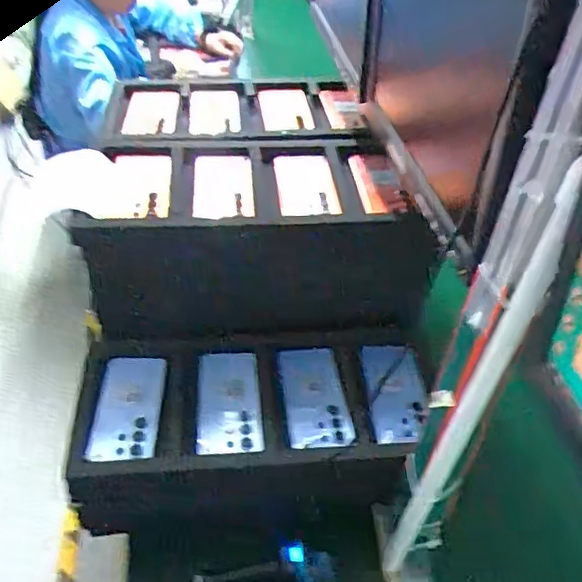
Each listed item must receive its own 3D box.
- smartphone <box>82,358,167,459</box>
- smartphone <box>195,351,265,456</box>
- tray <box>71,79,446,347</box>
[{"bbox_3d":[-0.213,0.152,0.803,0.083,0.014,0.164,1,42,-5],"label":"smartphone"},{"bbox_3d":[-0.083,0.147,0.818,0.085,0.010,0.168,-2,42,-8],"label":"smartphone"},{"bbox_3d":[-0.066,-0.146,1.001,0.461,0.211,0.452,1,42,-5],"label":"tray"}]

